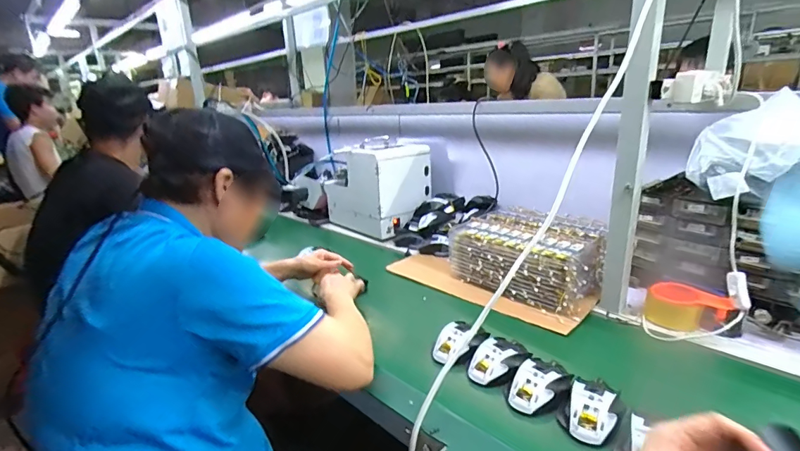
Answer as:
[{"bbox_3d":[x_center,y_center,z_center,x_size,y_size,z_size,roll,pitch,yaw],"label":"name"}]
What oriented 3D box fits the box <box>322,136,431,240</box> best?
[{"bbox_3d":[-0.086,-0.133,1.397,0.211,0.251,0.323,-19,23,-39],"label":"box"}]

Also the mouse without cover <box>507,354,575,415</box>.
[{"bbox_3d":[0.206,0.233,0.612,0.097,0.035,0.070,-20,23,-41],"label":"mouse without cover"}]

